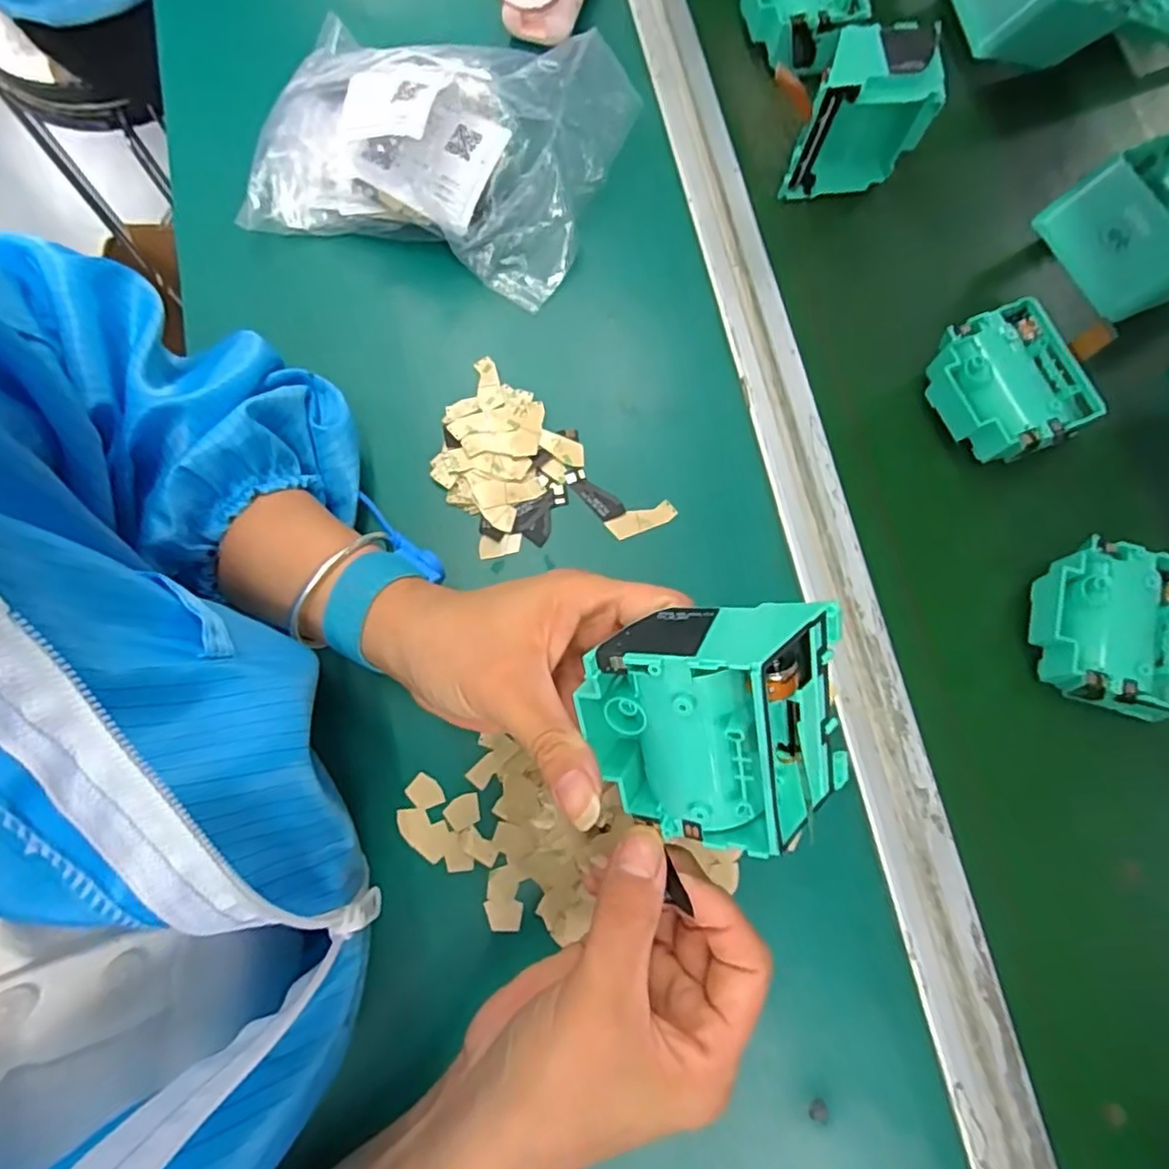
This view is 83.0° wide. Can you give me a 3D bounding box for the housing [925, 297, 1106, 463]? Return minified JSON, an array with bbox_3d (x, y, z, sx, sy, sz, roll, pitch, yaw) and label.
[{"bbox_3d":[0.223,-0.103,0.359,0.064,0.041,0.075,-23,79,-7],"label":"housing"}]

